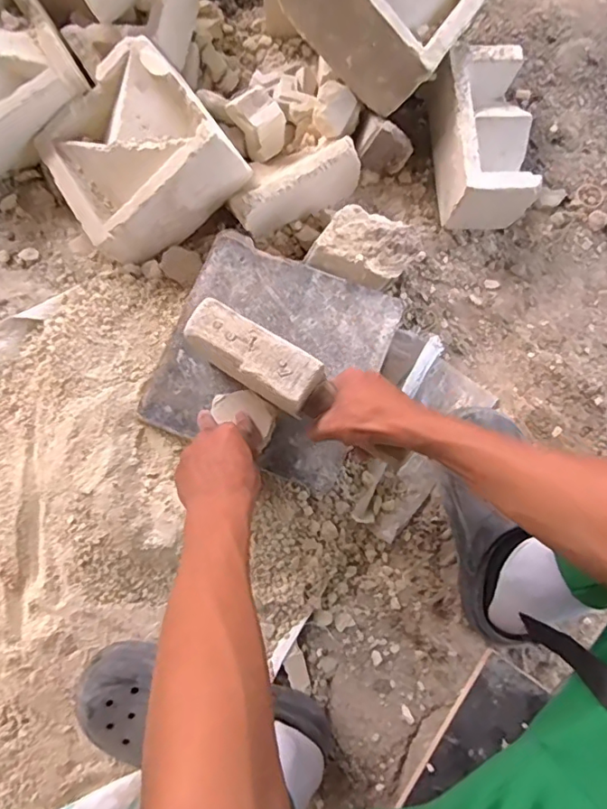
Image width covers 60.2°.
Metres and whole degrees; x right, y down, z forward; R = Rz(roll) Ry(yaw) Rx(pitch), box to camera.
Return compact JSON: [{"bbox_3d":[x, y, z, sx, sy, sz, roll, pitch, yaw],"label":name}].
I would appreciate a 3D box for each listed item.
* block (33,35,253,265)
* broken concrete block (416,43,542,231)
[{"bbox_3d":[-0.213,-0.318,0.672,0.201,0.100,0.218,-37,73,11],"label":"block"},{"bbox_3d":[0.236,-0.355,0.694,0.105,0.099,0.209,-5,78,-2],"label":"broken concrete block"}]

